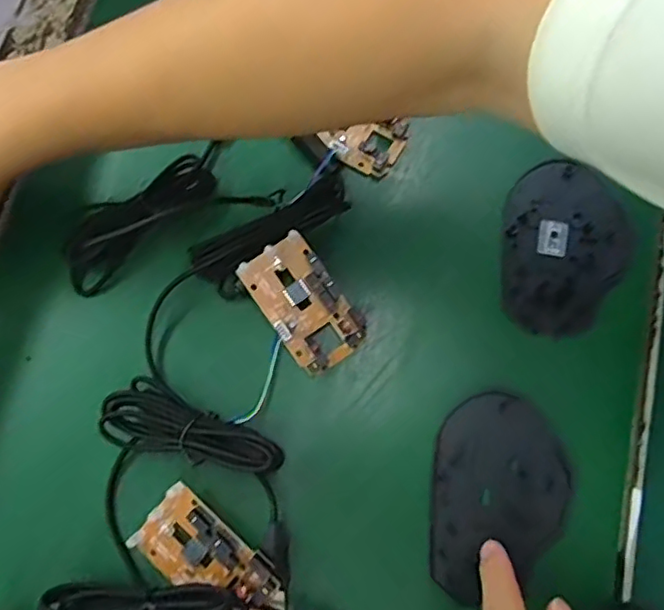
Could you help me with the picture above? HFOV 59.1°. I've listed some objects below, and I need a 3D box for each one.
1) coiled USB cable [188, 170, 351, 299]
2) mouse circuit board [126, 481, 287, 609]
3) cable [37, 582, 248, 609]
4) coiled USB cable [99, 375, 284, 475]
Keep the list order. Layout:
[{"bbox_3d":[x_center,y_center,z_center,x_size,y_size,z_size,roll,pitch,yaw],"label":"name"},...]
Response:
[{"bbox_3d":[-0.033,-0.045,0.358,0.107,0.037,0.035,-31,76,-10],"label":"coiled USB cable"},{"bbox_3d":[-0.065,0.138,0.310,0.083,0.022,0.042,39,76,10],"label":"mouse circuit board"},{"bbox_3d":[-0.097,0.156,0.297,0.103,0.031,0.024,-1,73,-2],"label":"cable"},{"bbox_3d":[-0.078,0.073,0.328,0.098,0.025,0.037,21,74,5],"label":"coiled USB cable"}]

